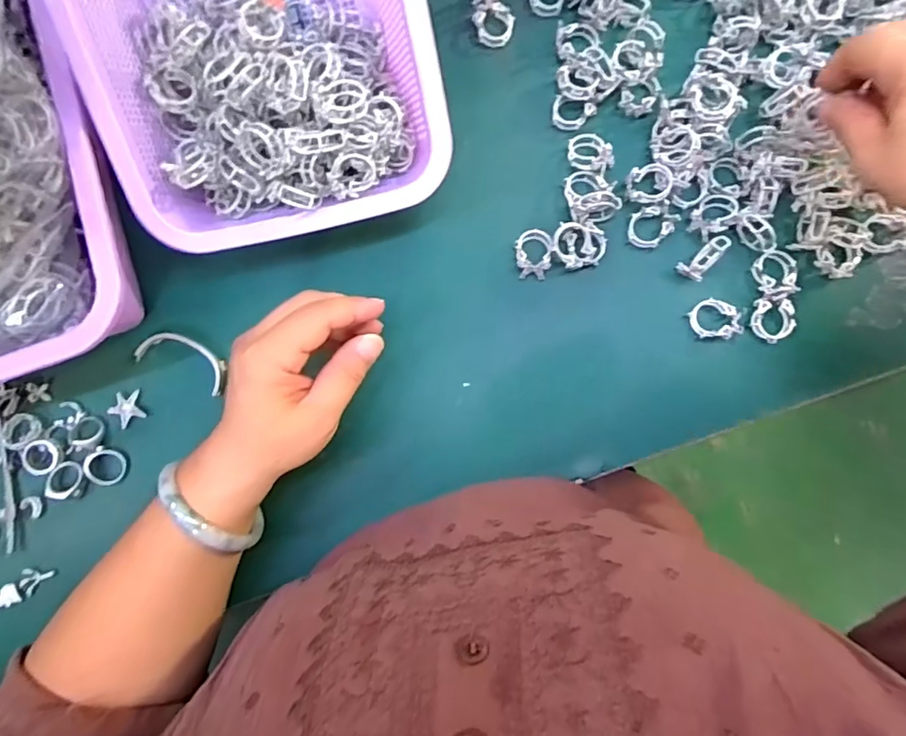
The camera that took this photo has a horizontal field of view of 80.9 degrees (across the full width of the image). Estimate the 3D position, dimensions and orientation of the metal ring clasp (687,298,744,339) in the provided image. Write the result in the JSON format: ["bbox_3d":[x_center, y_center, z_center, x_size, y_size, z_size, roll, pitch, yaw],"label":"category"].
[{"bbox_3d":[0.175,-0.032,0.353,0.032,0.008,0.025,3,81,16],"label":"metal ring clasp"}]

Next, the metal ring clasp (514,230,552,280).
[{"bbox_3d":[0.055,-0.077,0.360,0.024,0.010,0.033,2,85,1],"label":"metal ring clasp"}]

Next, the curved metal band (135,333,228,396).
[{"bbox_3d":[-0.183,-0.005,0.364,0.062,0.007,0.027,24,86,3],"label":"curved metal band"}]

